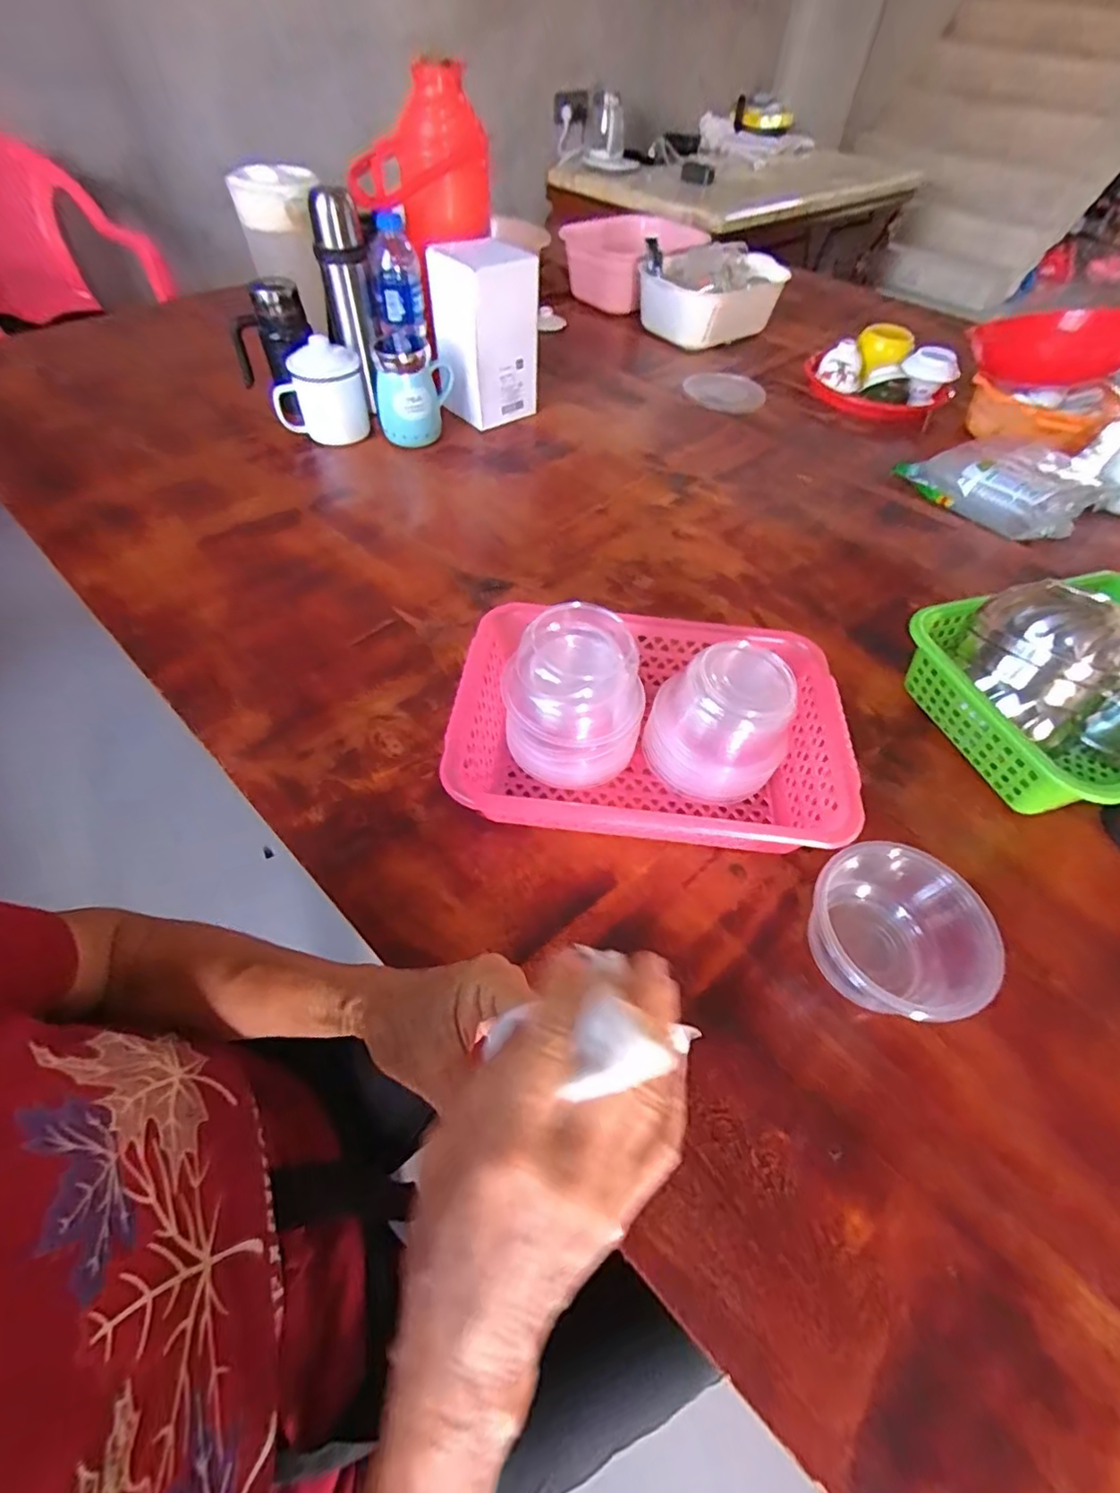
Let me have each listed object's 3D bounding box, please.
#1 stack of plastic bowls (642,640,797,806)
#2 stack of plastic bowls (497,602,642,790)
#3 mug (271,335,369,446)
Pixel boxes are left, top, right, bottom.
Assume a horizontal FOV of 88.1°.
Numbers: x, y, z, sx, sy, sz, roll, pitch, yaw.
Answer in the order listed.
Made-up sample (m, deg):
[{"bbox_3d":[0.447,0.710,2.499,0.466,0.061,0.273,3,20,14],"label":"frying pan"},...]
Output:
[{"bbox_3d":[0.132,-0.020,0.484,0.099,0.108,0.094,-8,52,-11],"label":"stack of plastic bowls"},{"bbox_3d":[0.012,-0.036,0.481,0.107,0.119,0.094,-15,54,-16],"label":"stack of plastic bowls"},{"bbox_3d":[-0.344,-0.510,0.828,0.126,0.115,0.087,-18,55,-17],"label":"mug"}]

